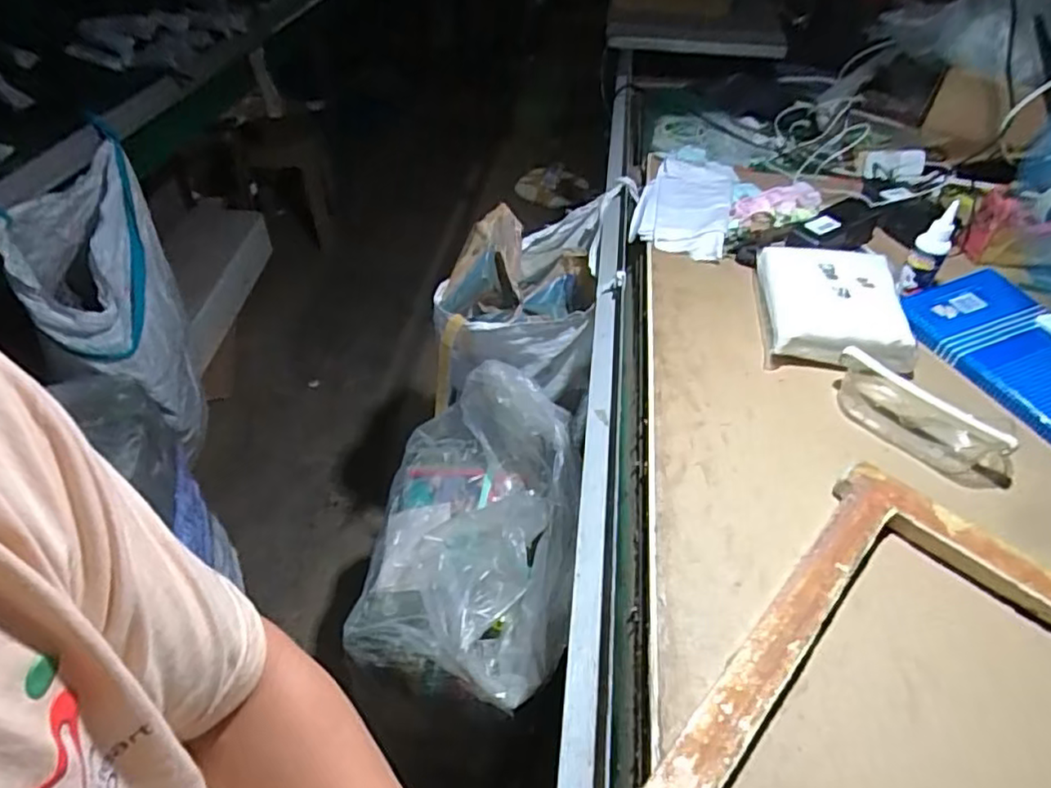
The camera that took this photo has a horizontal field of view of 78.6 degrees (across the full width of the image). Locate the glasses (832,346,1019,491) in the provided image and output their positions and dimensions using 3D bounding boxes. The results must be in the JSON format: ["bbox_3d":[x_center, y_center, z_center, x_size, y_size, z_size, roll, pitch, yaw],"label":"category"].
[{"bbox_3d":[0.445,0.017,0.715,0.199,0.051,0.092,36,54,29],"label":"glasses"}]

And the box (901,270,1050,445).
[{"bbox_3d":[0.623,-0.046,0.800,0.186,0.032,0.287,-17,48,-18],"label":"box"}]

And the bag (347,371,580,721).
[{"bbox_3d":[-0.079,0.185,0.886,0.282,0.180,0.436,7,45,3],"label":"bag"}]

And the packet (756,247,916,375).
[{"bbox_3d":[0.399,-0.125,0.853,0.167,0.060,0.221,5,45,4],"label":"packet"}]

